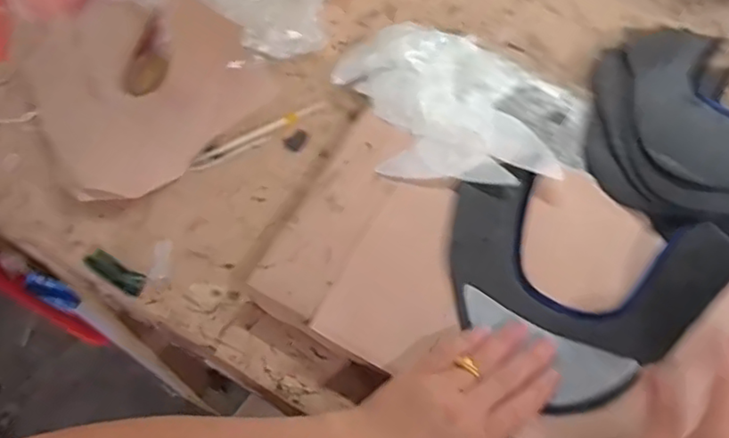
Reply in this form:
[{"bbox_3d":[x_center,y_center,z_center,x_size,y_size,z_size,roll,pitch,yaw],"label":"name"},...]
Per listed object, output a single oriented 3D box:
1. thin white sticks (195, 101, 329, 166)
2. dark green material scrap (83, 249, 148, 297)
[{"bbox_3d":[-0.091,-0.076,0.559,0.124,0.009,0.010,-30,68,-12],"label":"thin white sticks"},{"bbox_3d":[-0.195,0.040,0.494,0.050,0.008,0.017,26,68,12],"label":"dark green material scrap"}]

